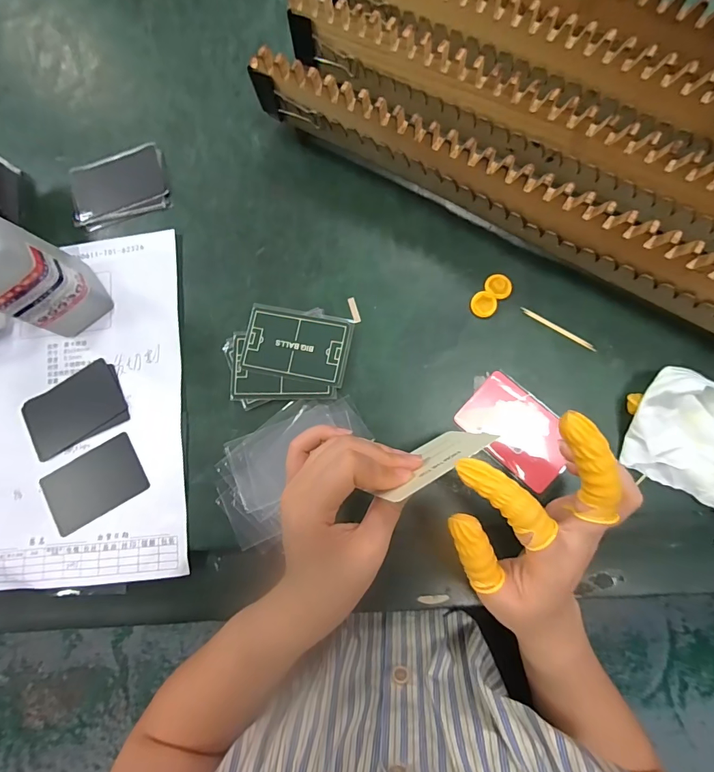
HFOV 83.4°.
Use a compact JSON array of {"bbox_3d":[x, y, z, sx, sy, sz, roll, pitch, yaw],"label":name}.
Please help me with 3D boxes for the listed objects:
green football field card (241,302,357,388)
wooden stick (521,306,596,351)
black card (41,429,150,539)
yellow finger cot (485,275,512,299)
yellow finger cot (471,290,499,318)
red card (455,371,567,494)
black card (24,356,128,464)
[{"bbox_3d":[-0.050,-0.034,0.334,0.087,0.004,0.056,12,82,7],"label":"green football field card"},{"bbox_3d":[0.162,-0.046,0.322,0.065,0.004,0.005,31,86,9],"label":"wooden stick"},{"bbox_3d":[-0.222,0.083,0.340,0.087,0.005,0.054,-30,80,0],"label":"black card"},{"bbox_3d":[0.117,-0.082,0.330,0.021,0.005,0.021,39,87,9],"label":"yellow finger cot"},{"bbox_3d":[0.104,-0.067,0.327,0.020,0.005,0.021,38,87,9],"label":"yellow finger cot"},{"bbox_3d":[0.126,0.035,0.313,0.087,0.004,0.055,42,88,9],"label":"red card"},{"bbox_3d":[-0.248,0.020,0.349,0.088,0.004,0.054,-32,80,0],"label":"black card"}]

